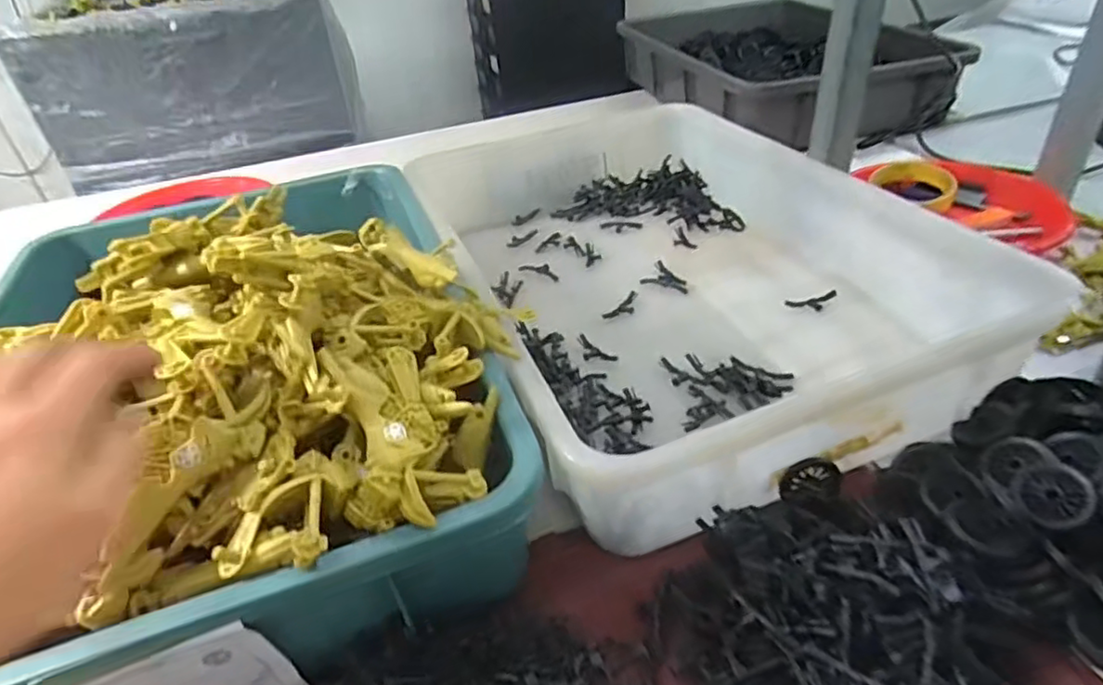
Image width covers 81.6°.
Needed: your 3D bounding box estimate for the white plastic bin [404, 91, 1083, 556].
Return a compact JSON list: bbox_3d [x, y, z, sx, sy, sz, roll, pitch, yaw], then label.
[{"bbox_3d":[0.098,-0.087,0.584,0.348,0.093,0.526,-14,38,-12],"label":"white plastic bin"}]

